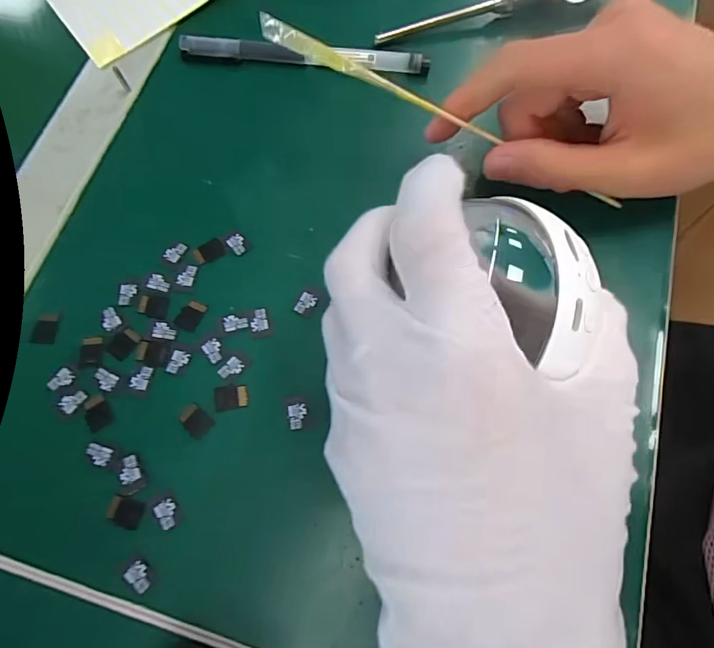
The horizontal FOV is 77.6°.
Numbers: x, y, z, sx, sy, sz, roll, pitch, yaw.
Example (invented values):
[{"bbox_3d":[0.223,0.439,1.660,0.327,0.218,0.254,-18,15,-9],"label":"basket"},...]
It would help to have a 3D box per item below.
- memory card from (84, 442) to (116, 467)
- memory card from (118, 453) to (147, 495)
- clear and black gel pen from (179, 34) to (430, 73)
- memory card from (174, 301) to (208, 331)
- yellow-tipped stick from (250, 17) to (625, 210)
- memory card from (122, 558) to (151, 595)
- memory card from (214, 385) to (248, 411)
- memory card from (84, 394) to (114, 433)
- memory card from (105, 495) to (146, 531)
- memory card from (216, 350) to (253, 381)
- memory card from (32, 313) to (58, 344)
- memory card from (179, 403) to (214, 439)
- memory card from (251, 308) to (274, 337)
[{"bbox_3d":[-0.113,0.057,0.195,0.013,0.004,0.009,12,68,7],"label":"memory card"},{"bbox_3d":[-0.097,0.065,0.191,0.011,0.004,0.016,-15,74,-5],"label":"memory card"},{"bbox_3d":[-0.032,-0.158,0.260,0.144,0.011,0.011,7,72,4],"label":"clear and black gel pen"},{"bbox_3d":[-0.080,-0.004,0.215,0.011,0.004,0.014,22,72,8],"label":"memory card"},{"bbox_3d":[0.012,-0.107,0.199,0.113,0.006,0.007,20,72,-12],"label":"yellow-tipped stick"},{"bbox_3d":[-0.088,0.102,0.179,0.012,0.004,0.009,35,70,16],"label":"memory card"},{"bbox_3d":[-0.057,0.033,0.202,0.015,0.004,0.011,-6,71,-2],"label":"memory card"},{"bbox_3d":[-0.118,0.040,0.201,0.011,0.004,0.014,-32,77,-8],"label":"memory card"},{"bbox_3d":[-0.098,0.080,0.188,0.014,0.004,0.011,16,73,1],"label":"memory card"},{"bbox_3d":[-0.057,0.020,0.206,0.015,0.004,0.010,-43,78,-14],"label":"memory card"},{"bbox_3d":[-0.150,0.002,0.214,0.011,0.004,0.015,3,72,0],"label":"memory card"},{"bbox_3d":[-0.072,0.044,0.199,0.015,0.004,0.011,39,75,13],"label":"memory card"},{"bbox_3d":[-0.046,-0.001,0.213,0.010,0.004,0.015,-12,72,-5],"label":"memory card"}]

